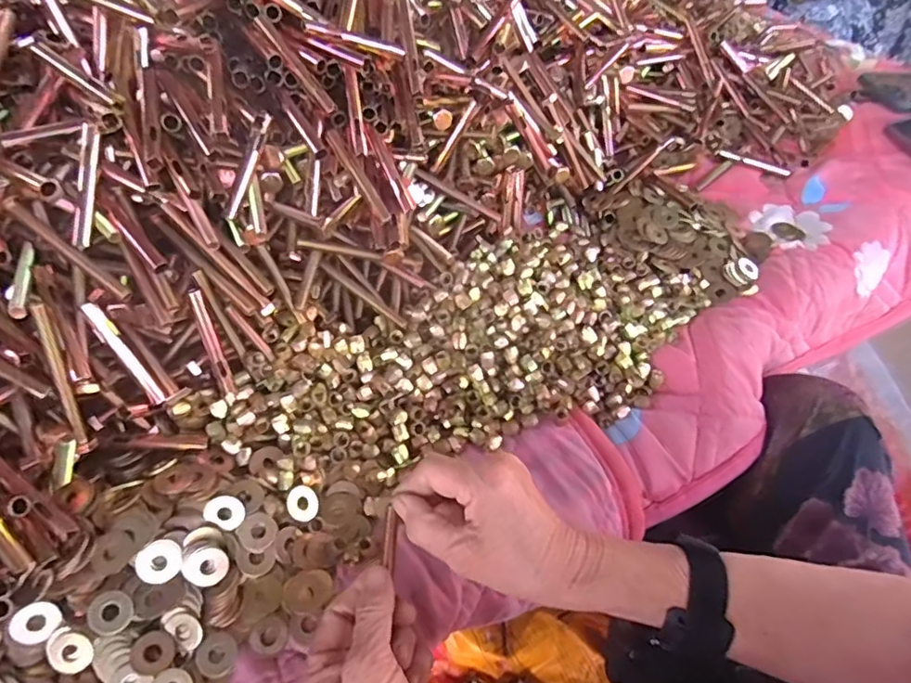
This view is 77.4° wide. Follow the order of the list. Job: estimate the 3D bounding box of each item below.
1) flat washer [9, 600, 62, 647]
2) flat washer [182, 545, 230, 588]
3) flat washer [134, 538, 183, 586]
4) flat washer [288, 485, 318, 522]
[{"bbox_3d":[-0.255,0.171,0.345,0.024,0.004,0.026,0,89,-30],"label":"flat washer"},{"bbox_3d":[-0.163,0.147,0.373,0.026,0.004,0.025,11,65,-25],"label":"flat washer"},{"bbox_3d":[-0.188,0.141,0.362,0.026,0.004,0.026,4,81,-28],"label":"flat washer"},{"bbox_3d":[-0.110,0.116,0.407,0.022,0.004,0.025,-5,74,-41],"label":"flat washer"}]

